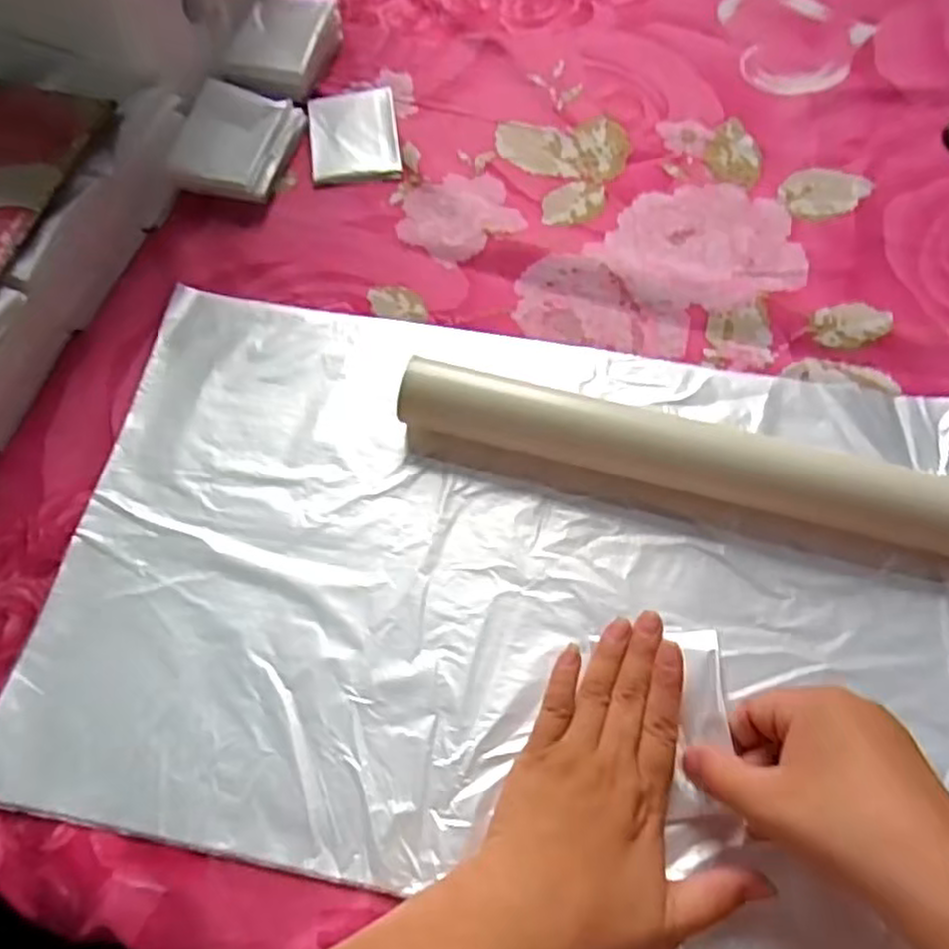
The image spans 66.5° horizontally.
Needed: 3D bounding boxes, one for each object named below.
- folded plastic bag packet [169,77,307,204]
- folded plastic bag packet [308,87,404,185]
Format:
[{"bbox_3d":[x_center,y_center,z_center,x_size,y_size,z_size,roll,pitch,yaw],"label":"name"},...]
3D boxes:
[{"bbox_3d":[-0.169,-0.235,0.513,0.071,0.034,0.087,11,66,7],"label":"folded plastic bag packet"},{"bbox_3d":[-0.088,-0.250,0.533,0.064,0.010,0.087,-7,65,-1],"label":"folded plastic bag packet"}]

